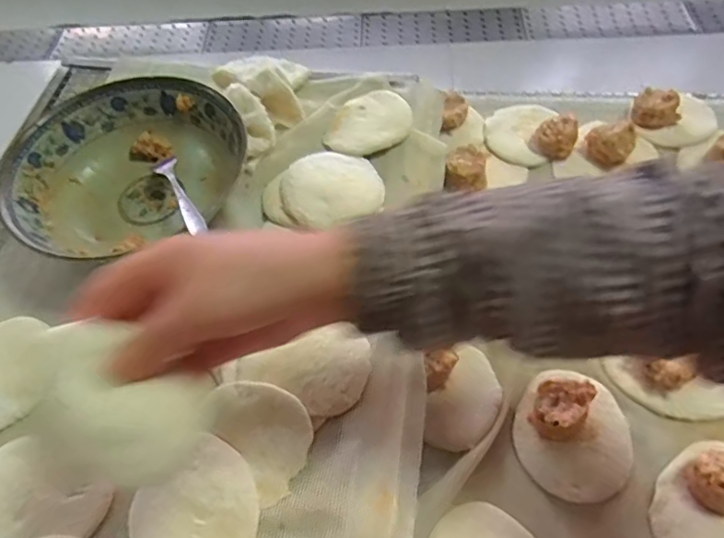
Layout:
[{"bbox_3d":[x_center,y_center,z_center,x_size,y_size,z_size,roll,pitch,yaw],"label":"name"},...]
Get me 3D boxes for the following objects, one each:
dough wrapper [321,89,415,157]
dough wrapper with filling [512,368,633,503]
[{"bbox_3d":[0.008,-0.137,0.548,0.085,0.007,0.071,-36,57,-14],"label":"dough wrapper"},{"bbox_3d":[0.152,0.117,0.414,0.079,0.032,0.081,-2,55,3],"label":"dough wrapper with filling"}]

